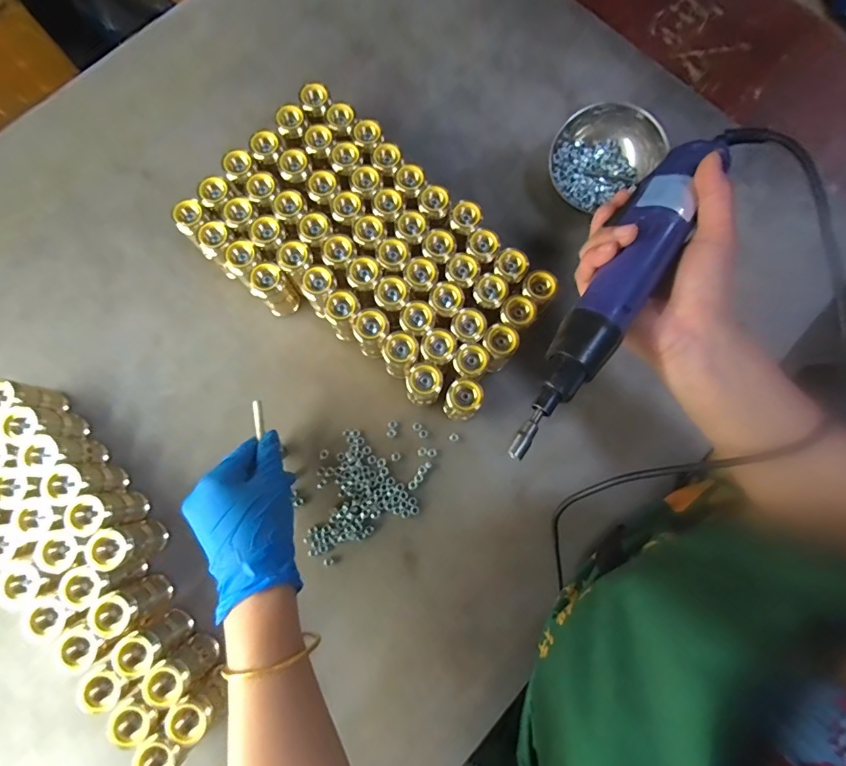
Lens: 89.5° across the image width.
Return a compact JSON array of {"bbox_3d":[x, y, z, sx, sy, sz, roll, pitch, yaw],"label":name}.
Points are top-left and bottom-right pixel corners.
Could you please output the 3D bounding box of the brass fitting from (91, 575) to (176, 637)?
[{"bbox_3d":[-0.243,0.185,0.360,0.030,0.065,0.031,-25,80,-5],"label":"brass fitting"}]

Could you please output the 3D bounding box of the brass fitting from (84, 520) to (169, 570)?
[{"bbox_3d":[-0.254,0.139,0.369,0.029,0.063,0.031,-21,80,-4],"label":"brass fitting"}]

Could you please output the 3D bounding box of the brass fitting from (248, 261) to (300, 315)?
[{"bbox_3d":[-0.143,-0.088,0.413,0.032,0.062,0.026,-42,82,-8],"label":"brass fitting"}]

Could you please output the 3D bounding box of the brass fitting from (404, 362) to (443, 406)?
[{"bbox_3d":[0.001,0.003,0.393,0.030,0.067,0.034,43,82,7],"label":"brass fitting"}]

